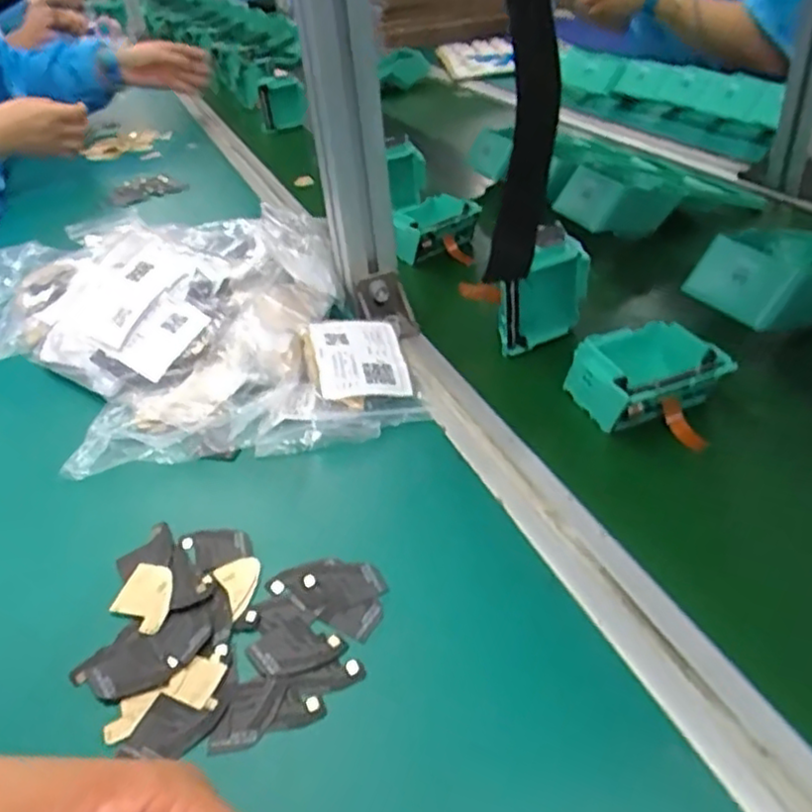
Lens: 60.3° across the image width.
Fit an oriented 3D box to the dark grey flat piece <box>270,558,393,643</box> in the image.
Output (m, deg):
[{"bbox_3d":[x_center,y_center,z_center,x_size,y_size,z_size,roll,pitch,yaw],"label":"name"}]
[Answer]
[{"bbox_3d":[-0.035,0.088,0.342,0.059,0.004,0.036,18,45,30],"label":"dark grey flat piece"}]

